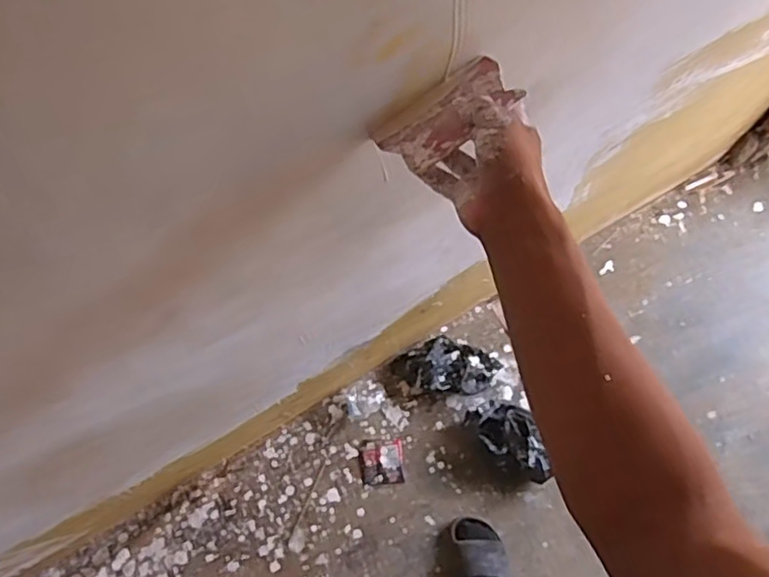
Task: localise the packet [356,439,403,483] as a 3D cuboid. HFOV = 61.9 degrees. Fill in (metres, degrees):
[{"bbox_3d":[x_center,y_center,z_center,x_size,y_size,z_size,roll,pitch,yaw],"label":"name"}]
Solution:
[{"bbox_3d":[-0.006,0.373,1.373,0.092,0.008,0.089,-4,69,-4],"label":"packet"}]

